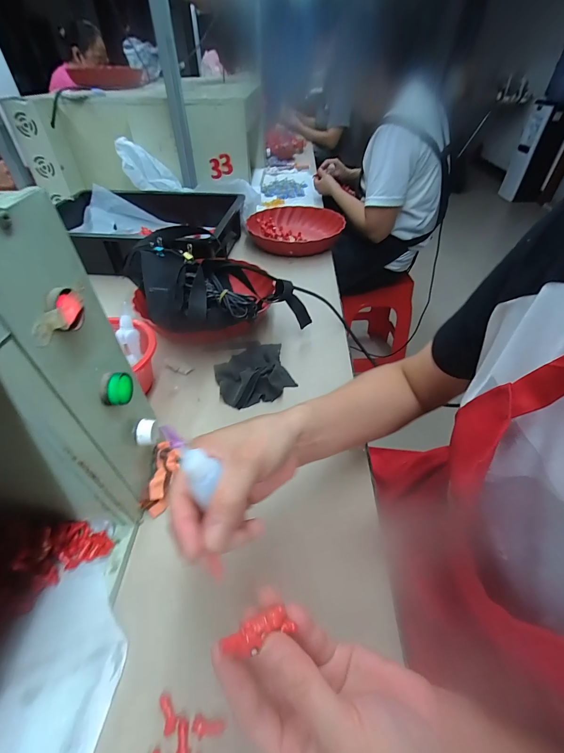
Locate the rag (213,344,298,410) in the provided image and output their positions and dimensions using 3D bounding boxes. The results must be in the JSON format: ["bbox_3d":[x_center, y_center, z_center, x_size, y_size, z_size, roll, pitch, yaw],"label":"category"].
[{"bbox_3d":[-0.044,-0.009,0.487,0.107,0.032,0.117,-13,46,-13],"label":"rag"}]

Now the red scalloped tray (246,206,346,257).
[{"bbox_3d":[0.036,-0.380,0.852,0.245,0.058,0.230,1,44,1],"label":"red scalloped tray"}]

